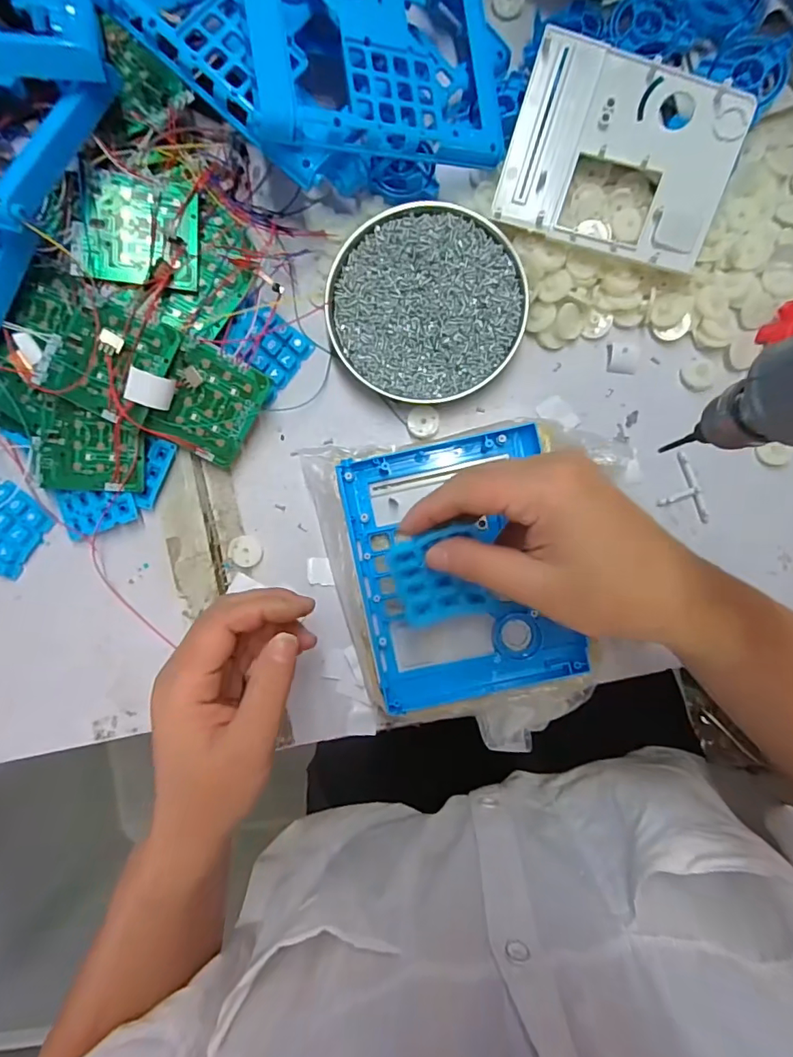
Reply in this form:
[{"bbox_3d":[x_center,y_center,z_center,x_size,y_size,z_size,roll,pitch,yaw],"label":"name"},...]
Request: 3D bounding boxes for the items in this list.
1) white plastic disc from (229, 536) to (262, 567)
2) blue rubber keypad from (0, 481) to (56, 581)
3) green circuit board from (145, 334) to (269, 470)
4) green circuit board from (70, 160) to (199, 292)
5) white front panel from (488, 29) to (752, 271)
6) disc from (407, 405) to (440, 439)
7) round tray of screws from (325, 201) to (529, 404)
[{"bbox_3d":[-0.110,0.017,0.365,0.020,0.009,0.022,0,90,3],"label":"white plastic disc"},{"bbox_3d":[-0.283,0.001,0.361,0.049,0.013,0.058,39,91,2],"label":"blue rubber keypad"},{"bbox_3d":[-0.129,-0.084,0.343,0.061,0.008,0.072,27,105,-15],"label":"green circuit board"},{"bbox_3d":[-0.168,-0.195,0.325,0.073,0.007,0.072,3,85,-15],"label":"green circuit board"},{"bbox_3d":[0.147,-0.245,0.328,0.141,0.019,0.111,18,91,3],"label":"white front panel"},{"bbox_3d":[0.020,-0.077,0.360,0.022,0.005,0.023,6,90,3],"label":"disc"},{"bbox_3d":[0.020,-0.159,0.352,0.132,0.018,0.131,0,95,2],"label":"round tray of screws"}]

